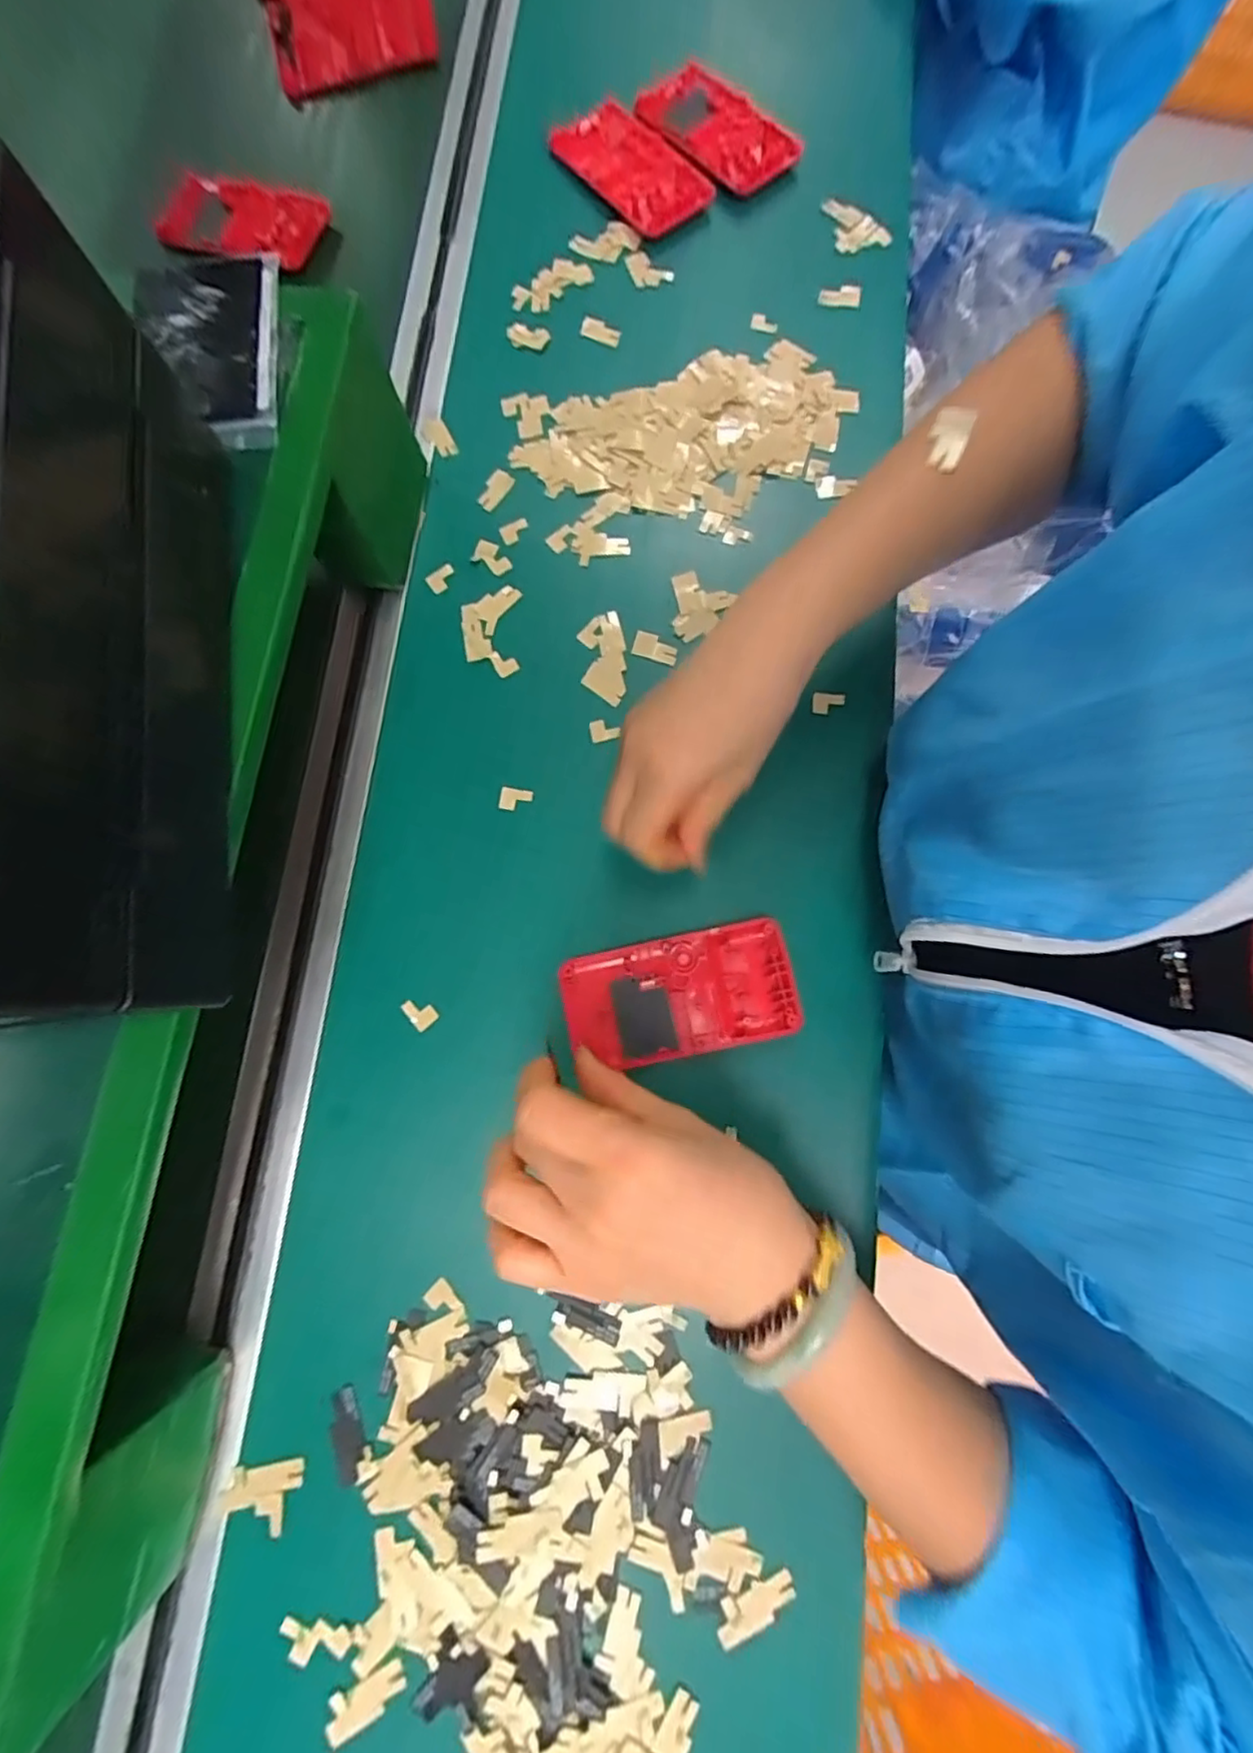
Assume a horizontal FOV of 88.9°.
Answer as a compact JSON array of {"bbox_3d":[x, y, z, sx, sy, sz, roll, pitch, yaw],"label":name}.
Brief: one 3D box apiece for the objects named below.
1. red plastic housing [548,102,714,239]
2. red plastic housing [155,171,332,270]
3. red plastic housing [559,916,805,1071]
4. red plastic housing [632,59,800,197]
[{"bbox_3d":[0.001,-0.510,0.458,0.061,0.013,0.129,-38,81,-6],"label":"red plastic housing"},{"bbox_3d":[-0.274,-0.472,0.459,0.115,0.017,0.064,18,80,4],"label":"red plastic housing"},{"bbox_3d":[0.028,0.063,0.341,0.120,0.009,0.061,-12,79,-2],"label":"red plastic housing"},{"bbox_3d":[0.066,-0.535,0.458,0.118,0.019,0.057,43,82,8],"label":"red plastic housing"}]

